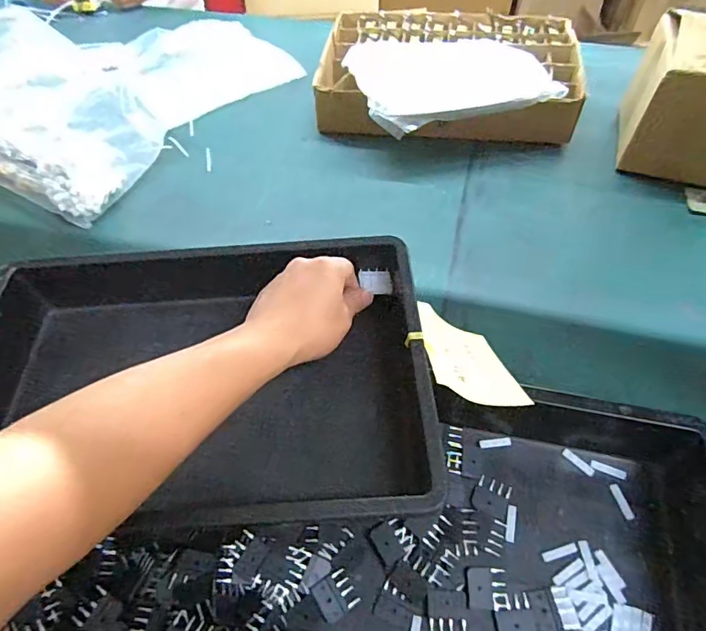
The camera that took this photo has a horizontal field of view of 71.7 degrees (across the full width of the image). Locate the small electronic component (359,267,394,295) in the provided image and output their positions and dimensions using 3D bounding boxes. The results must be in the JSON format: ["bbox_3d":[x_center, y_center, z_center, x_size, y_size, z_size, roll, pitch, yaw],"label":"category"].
[{"bbox_3d":[0.023,-0.032,0.464,0.026,0.010,0.027,-9,81,-6],"label":"small electronic component"}]

